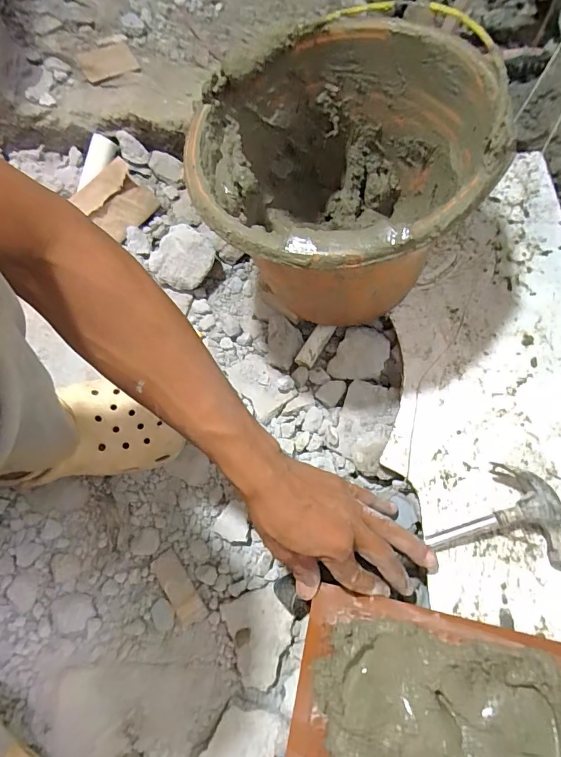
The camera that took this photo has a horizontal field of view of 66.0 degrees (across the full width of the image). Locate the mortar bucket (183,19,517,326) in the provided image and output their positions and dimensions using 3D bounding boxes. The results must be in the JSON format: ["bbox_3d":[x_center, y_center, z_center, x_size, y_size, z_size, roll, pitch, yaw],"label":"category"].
[{"bbox_3d":[0.058,-0.180,0.438,0.269,0.191,0.247,-1,69,1],"label":"mortar bucket"}]

